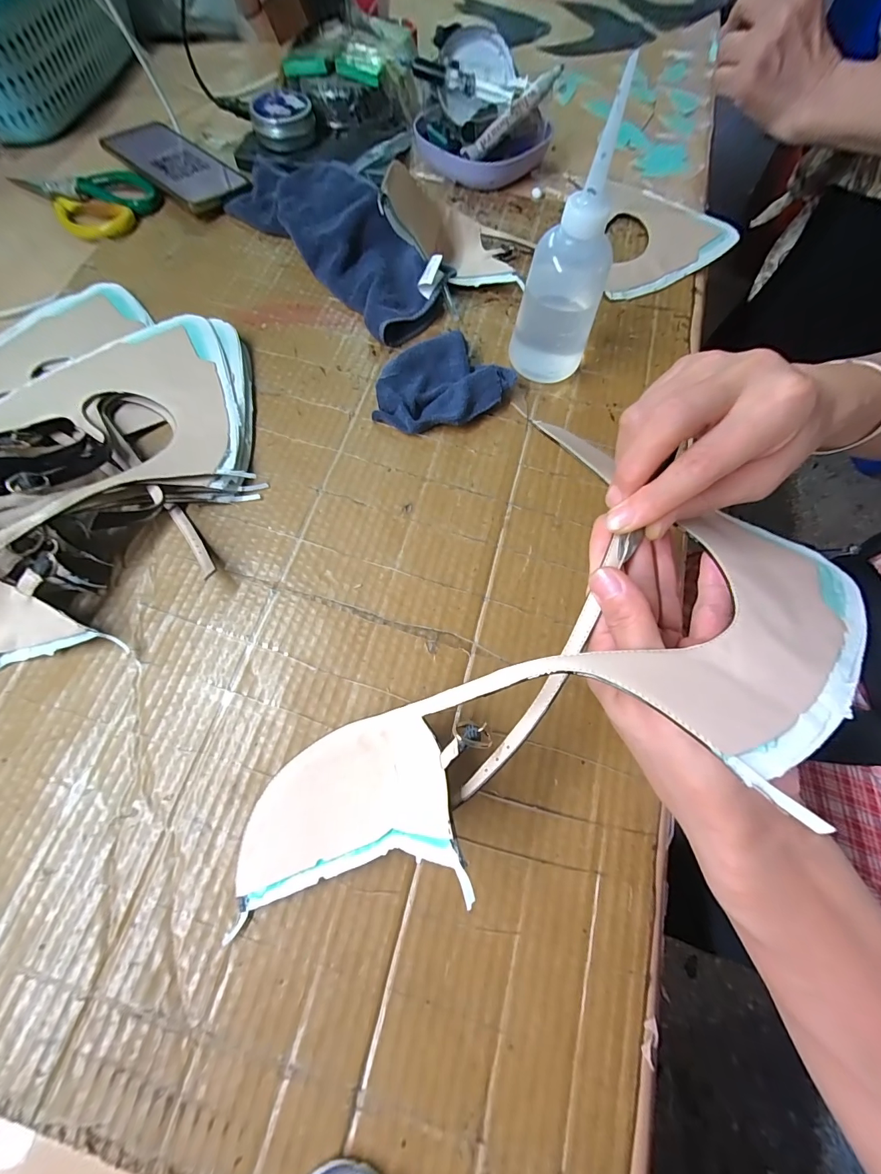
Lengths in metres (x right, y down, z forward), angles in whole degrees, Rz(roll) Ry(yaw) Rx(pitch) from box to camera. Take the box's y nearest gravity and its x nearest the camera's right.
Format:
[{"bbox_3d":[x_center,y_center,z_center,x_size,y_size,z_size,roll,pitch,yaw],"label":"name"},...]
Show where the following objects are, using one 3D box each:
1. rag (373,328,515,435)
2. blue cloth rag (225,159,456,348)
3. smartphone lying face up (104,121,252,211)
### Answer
[{"bbox_3d":[0.000,-0.172,0.337,0.115,0.026,0.078,-25,73,-10],"label":"rag"},{"bbox_3d":[-0.108,-0.350,0.381,0.090,0.052,0.275,-40,76,-14],"label":"blue cloth rag"},{"bbox_3d":[-0.286,-0.462,0.428,0.162,0.009,0.075,38,72,7],"label":"smartphone lying face up"}]

